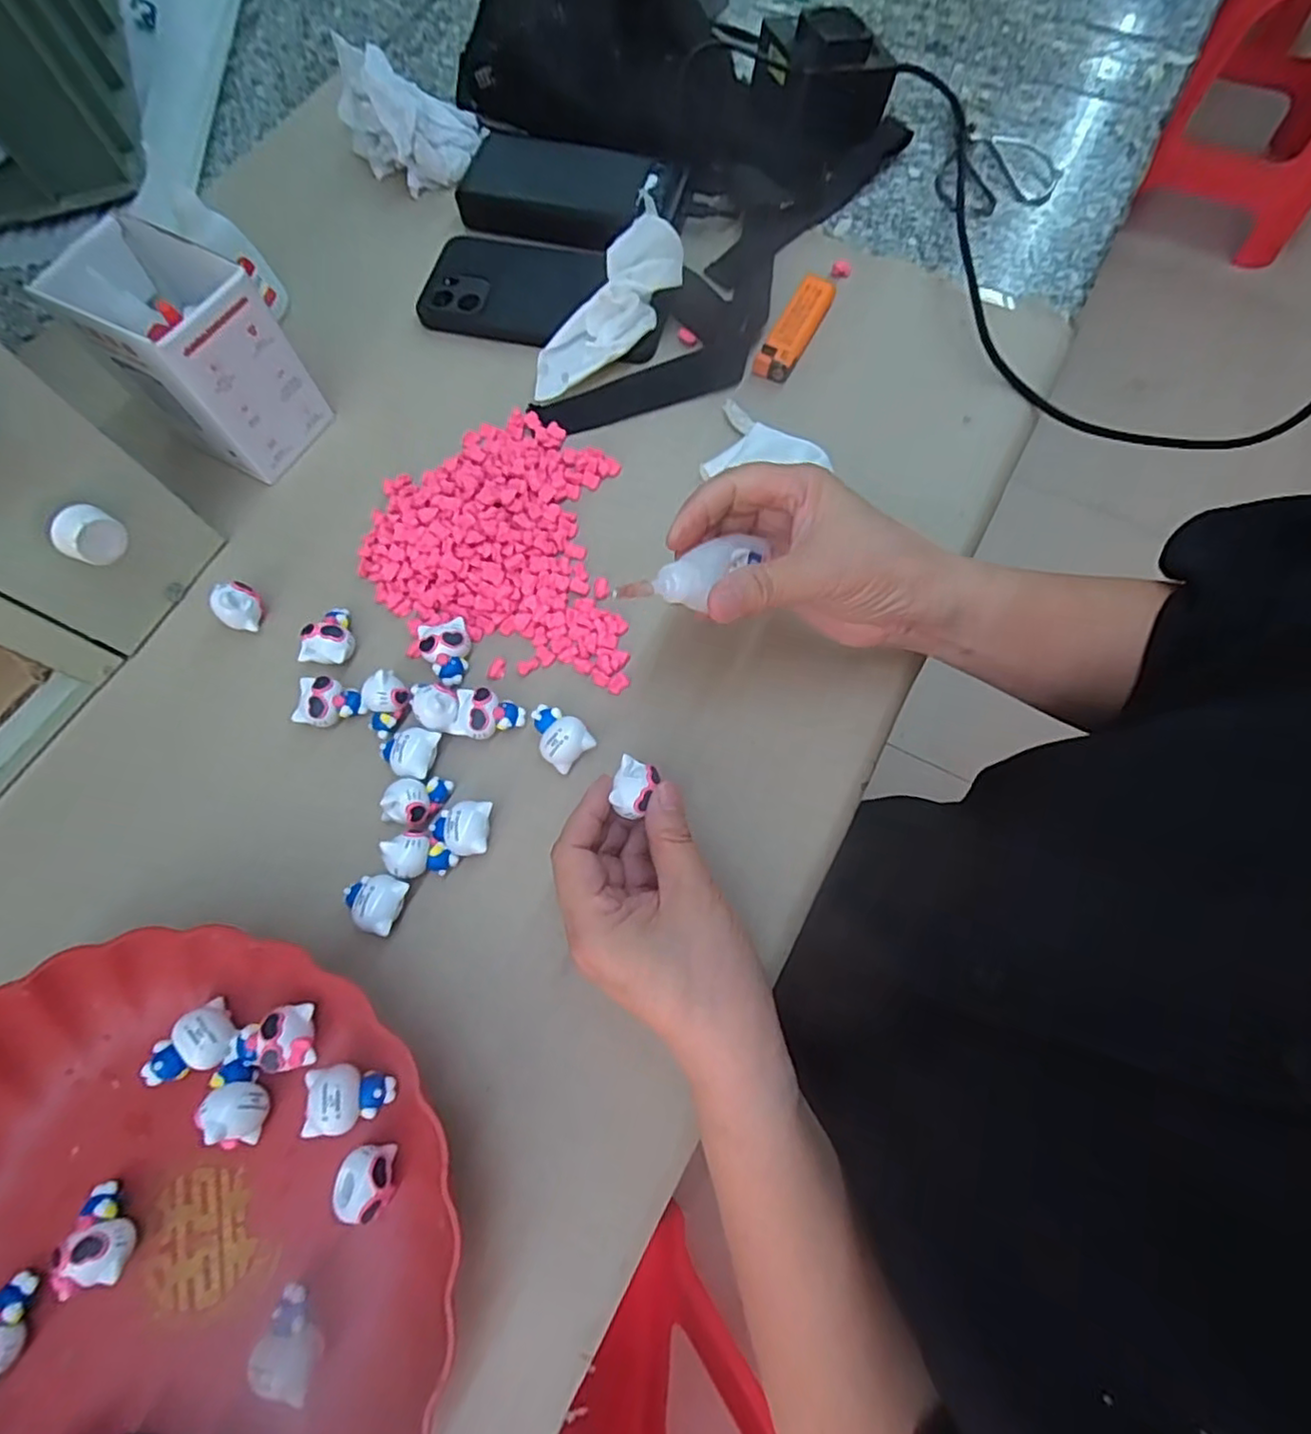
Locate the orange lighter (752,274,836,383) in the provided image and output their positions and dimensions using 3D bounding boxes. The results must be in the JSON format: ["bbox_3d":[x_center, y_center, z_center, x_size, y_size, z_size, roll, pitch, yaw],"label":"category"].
[{"bbox_3d":[0.089,-0.247,0.416,0.023,0.014,0.079,27,75,11],"label":"orange lighter"}]

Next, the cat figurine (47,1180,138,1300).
[{"bbox_3d":[-0.227,0.210,0.263,0.024,0.017,0.034,-10,71,-1],"label":"cat figurine"}]

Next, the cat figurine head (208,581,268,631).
[{"bbox_3d":[-0.227,-0.060,0.357,0.022,0.025,0.023,34,76,13],"label":"cat figurine head"}]

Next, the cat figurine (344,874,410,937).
[{"bbox_3d":[-0.133,0.086,0.307,0.030,0.016,0.025,15,73,8],"label":"cat figurine"}]

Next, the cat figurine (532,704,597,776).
[{"bbox_3d":[-0.049,0.009,0.331,0.024,0.018,0.034,-39,74,-10],"label":"cat figurine"}]

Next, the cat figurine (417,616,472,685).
[{"bbox_3d":[-0.111,-0.036,0.349,0.025,0.018,0.033,-22,72,-5],"label":"cat figurine"}]

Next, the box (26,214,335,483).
[{"bbox_3d":[-0.260,-0.206,0.371,0.096,0.093,0.067,27,74,11],"label":"box"}]

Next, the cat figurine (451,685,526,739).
[{"bbox_3d":[-0.086,-0.001,0.336,0.035,0.015,0.024,4,71,4],"label":"cat figurine"}]

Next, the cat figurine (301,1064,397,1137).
[{"bbox_3d":[-0.132,0.162,0.279,0.033,0.018,0.025,-11,71,-1],"label":"cat figurine"}]

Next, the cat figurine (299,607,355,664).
[{"bbox_3d":[-0.175,-0.044,0.356,0.025,0.019,0.032,10,72,6],"label":"cat figurine"}]

